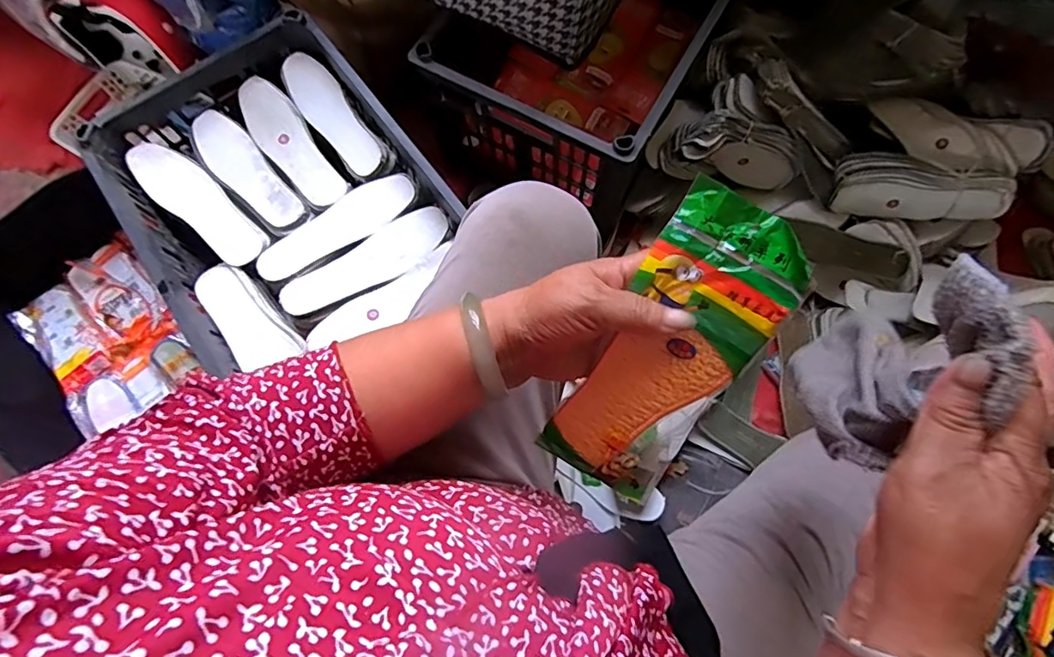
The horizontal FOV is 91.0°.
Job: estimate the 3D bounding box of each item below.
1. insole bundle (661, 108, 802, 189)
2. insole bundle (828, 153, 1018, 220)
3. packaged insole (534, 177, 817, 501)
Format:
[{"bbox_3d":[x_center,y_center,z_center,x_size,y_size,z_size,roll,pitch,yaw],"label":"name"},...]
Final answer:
[{"bbox_3d":[0.318,-0.261,0.786,0.227,0.111,0.073,2,71,-26],"label":"insole bundle"},{"bbox_3d":[0.593,-0.210,0.790,0.236,0.088,0.041,10,33,7],"label":"insole bundle"},{"bbox_3d":[0.090,0.020,0.334,0.084,0.032,0.210,30,115,9],"label":"packaged insole"}]

